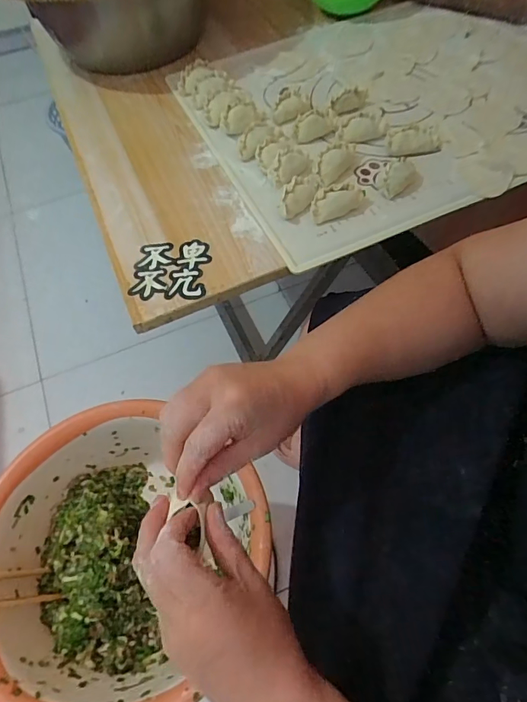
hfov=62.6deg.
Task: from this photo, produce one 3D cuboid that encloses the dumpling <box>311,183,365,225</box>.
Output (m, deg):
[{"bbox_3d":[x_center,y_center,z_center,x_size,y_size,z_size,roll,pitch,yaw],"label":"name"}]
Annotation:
[{"bbox_3d":[0.075,-0.153,0.443,0.056,0.019,0.027,-25,62,-12],"label":"dumpling"}]

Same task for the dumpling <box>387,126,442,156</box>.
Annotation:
[{"bbox_3d":[0.169,-0.236,0.488,0.062,0.016,0.032,-5,60,-1],"label":"dumpling"}]

